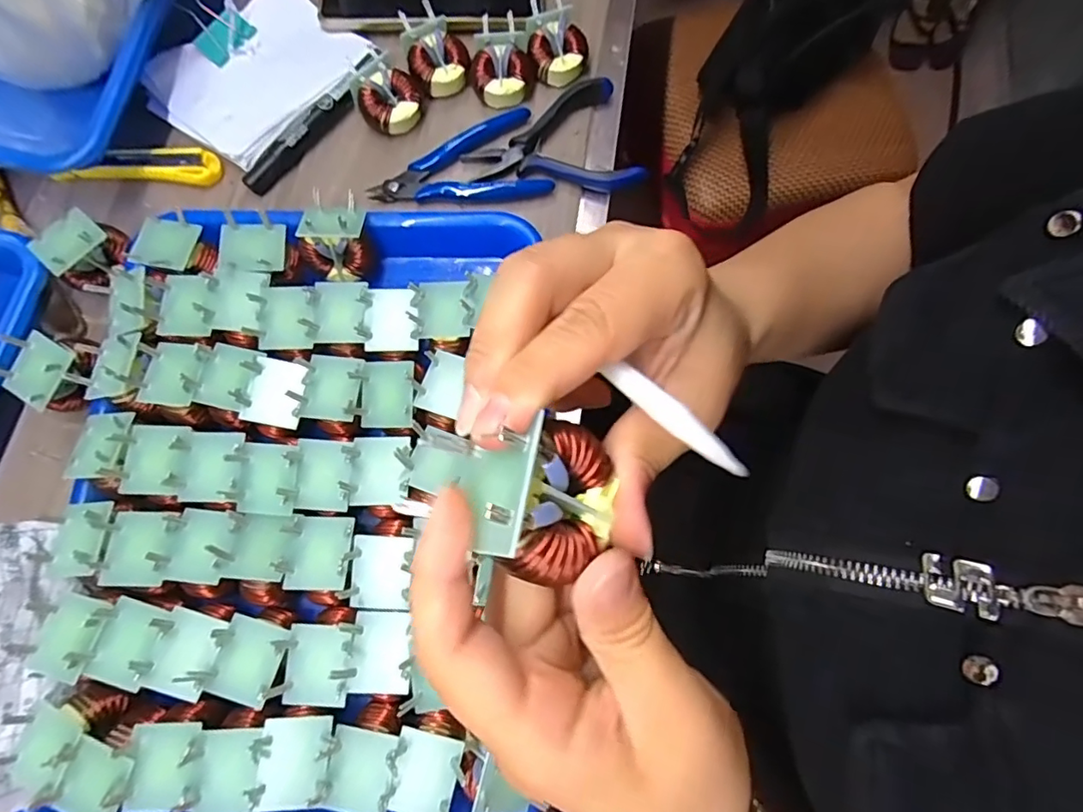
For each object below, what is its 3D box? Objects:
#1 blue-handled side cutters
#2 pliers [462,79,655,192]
[{"bbox_3d":[-0.057,-0.161,0.375,0.118,0.008,0.065,-18,76,-7],"label":"blue-handled side cutters"},{"bbox_3d":[0.007,-0.176,0.377,0.109,0.017,0.088,-15,75,-6],"label":"pliers"}]

